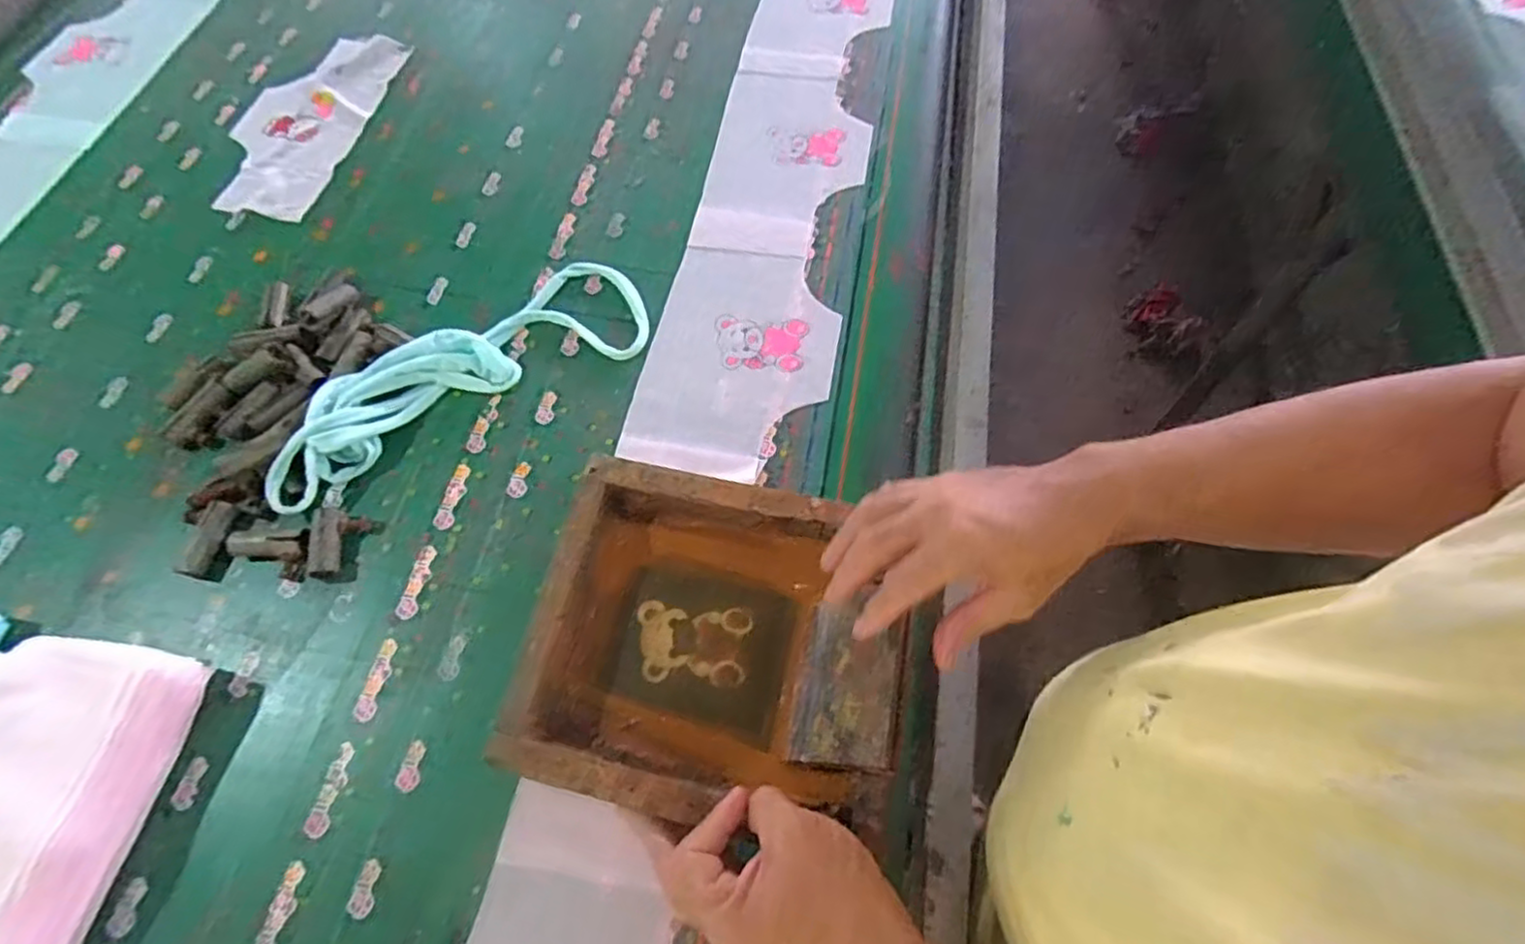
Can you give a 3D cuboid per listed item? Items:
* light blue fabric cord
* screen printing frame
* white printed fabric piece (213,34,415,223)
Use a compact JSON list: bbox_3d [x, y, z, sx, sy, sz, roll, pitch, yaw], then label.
[{"bbox_3d":[-0.273,-0.098,0.632,0.354,0.039,0.131,-29,64,-14],"label":"light blue fabric cord"},{"bbox_3d":[-0.034,0.120,0.505,0.259,0.077,0.232,9,63,9],"label":"screen printing frame"},{"bbox_3d":[-0.538,-0.416,0.819,0.151,0.012,0.302,9,62,7],"label":"white printed fabric piece"}]

